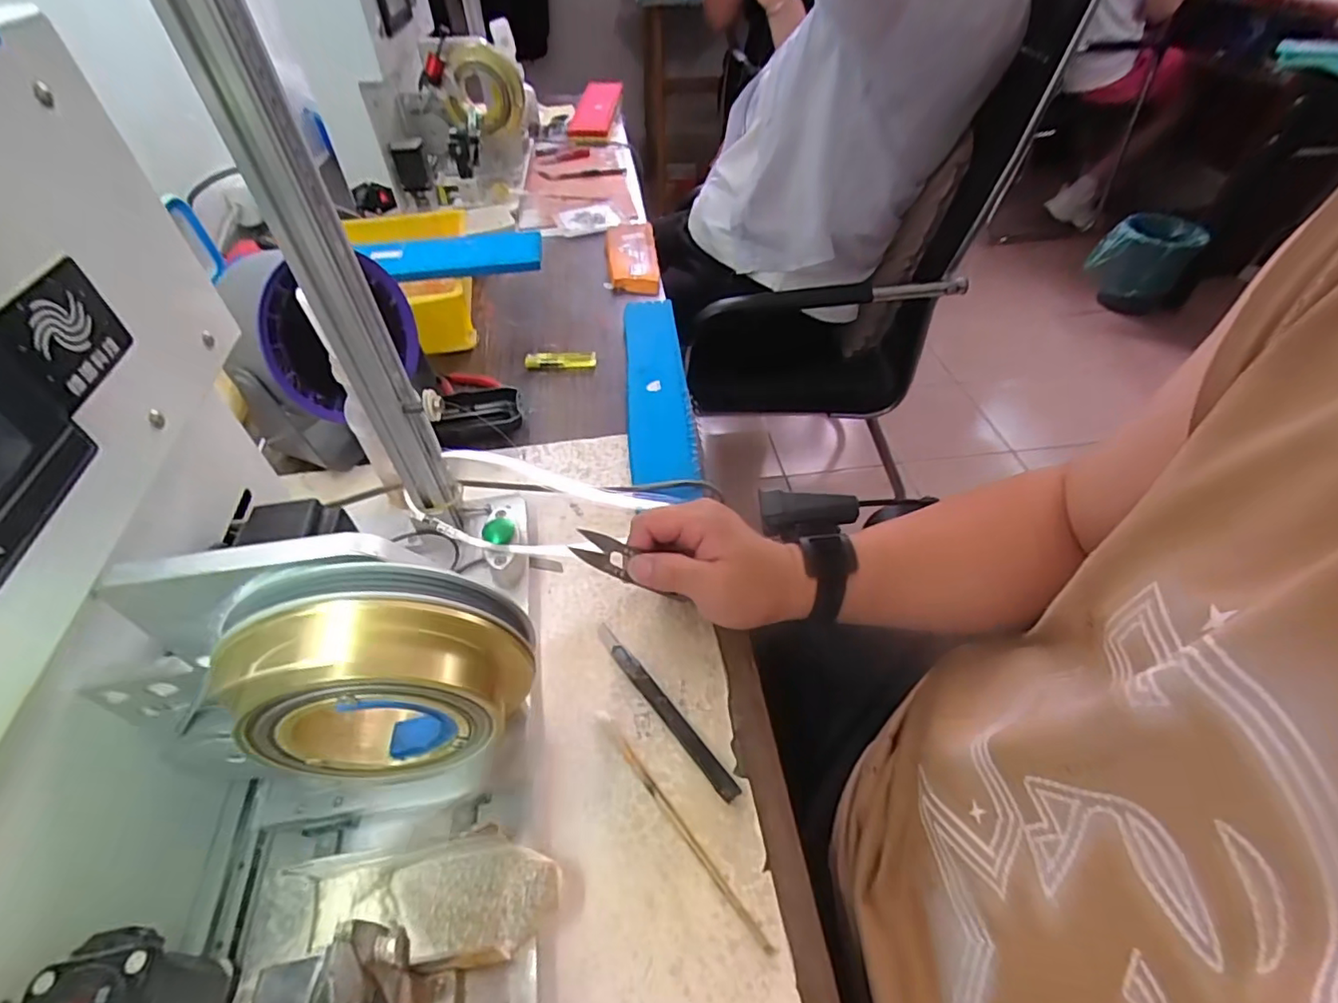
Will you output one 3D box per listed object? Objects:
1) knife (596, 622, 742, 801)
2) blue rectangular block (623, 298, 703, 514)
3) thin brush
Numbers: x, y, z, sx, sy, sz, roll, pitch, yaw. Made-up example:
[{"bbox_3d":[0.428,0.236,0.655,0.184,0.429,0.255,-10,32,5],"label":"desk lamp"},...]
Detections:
[{"bbox_3d":[-0.006,0.135,0.387,0.014,0.008,0.145,-31,55,-23],"label":"knife"},{"bbox_3d":[-0.013,-0.117,0.594,0.064,0.031,0.310,-5,49,-2],"label":"blue rectangular block"},{"bbox_3d":[0.003,0.187,0.342,0.008,0.004,0.156,-31,55,-23],"label":"thin brush"}]

